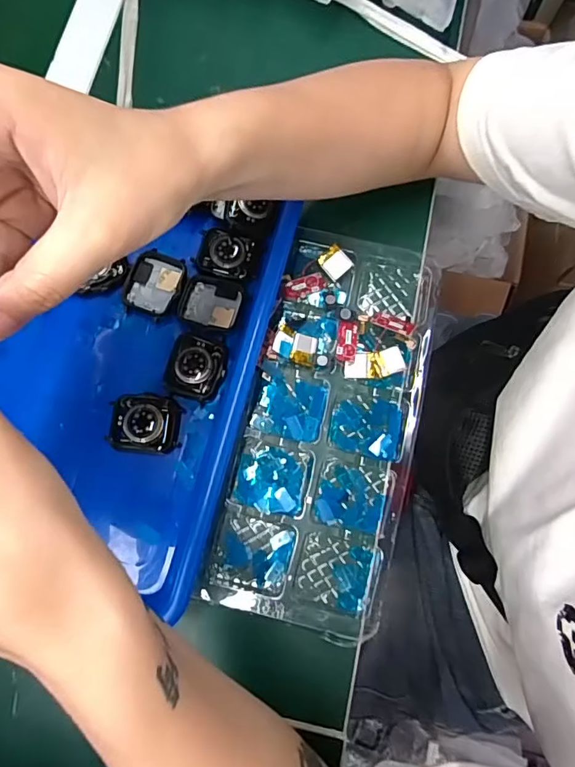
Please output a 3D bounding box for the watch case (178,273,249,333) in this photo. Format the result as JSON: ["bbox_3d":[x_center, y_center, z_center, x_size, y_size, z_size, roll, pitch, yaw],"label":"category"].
[{"bbox_3d":[-0.052,-0.055,0.343,0.044,0.009,0.037,14,79,1],"label":"watch case"}]

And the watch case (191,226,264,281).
[{"bbox_3d":[-0.042,-0.092,0.347,0.044,0.004,0.035,13,79,1],"label":"watch case"}]

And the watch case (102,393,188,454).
[{"bbox_3d":[-0.093,0.026,0.321,0.045,0.011,0.038,5,79,0],"label":"watch case"}]

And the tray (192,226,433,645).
[{"bbox_3d":[0.029,0.022,0.337,0.110,0.021,0.261,15,79,2],"label":"tray"}]

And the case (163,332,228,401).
[{"bbox_3d":[-0.061,-0.012,0.329,0.038,0.008,0.042,15,79,2],"label":"case"}]

